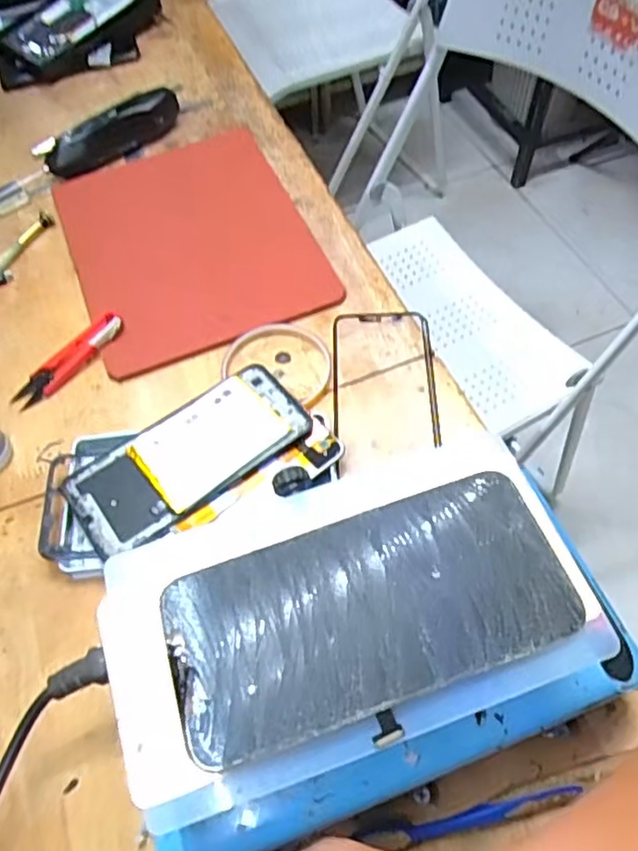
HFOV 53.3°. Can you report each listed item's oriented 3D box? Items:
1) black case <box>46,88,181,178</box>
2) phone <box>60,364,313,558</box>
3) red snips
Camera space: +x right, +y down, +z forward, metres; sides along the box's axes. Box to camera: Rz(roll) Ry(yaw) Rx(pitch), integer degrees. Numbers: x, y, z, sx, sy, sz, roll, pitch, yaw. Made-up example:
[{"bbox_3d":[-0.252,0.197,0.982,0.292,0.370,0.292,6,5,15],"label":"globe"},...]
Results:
[{"bbox_3d":[-0.199,-0.286,0.615,0.140,0.037,0.026,-32,62,-17],"label":"black case"},{"bbox_3d":[-0.086,0.020,0.424,0.158,0.006,0.072,-34,64,-16],"label":"phone"},{"bbox_3d":[-0.194,-0.052,0.487,0.023,0.019,0.097,36,66,22],"label":"red snips"}]

